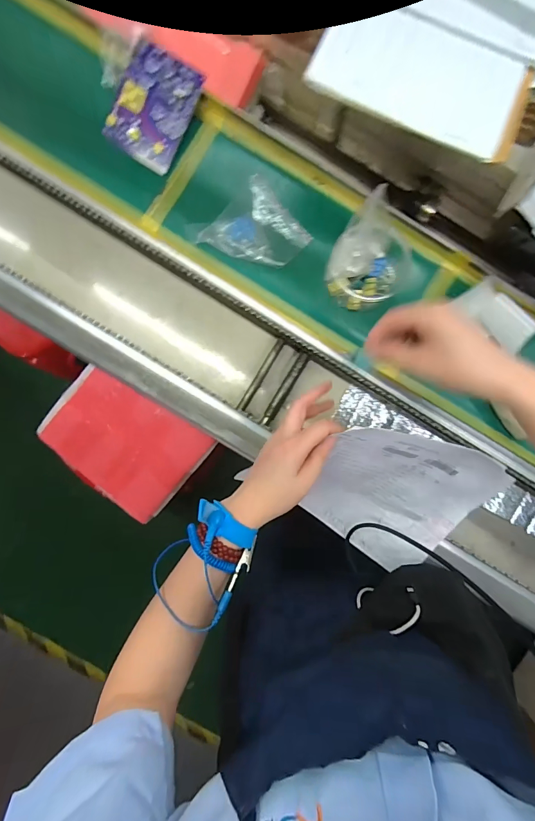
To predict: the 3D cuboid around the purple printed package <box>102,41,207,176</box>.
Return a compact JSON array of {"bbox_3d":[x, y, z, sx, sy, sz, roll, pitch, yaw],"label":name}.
[{"bbox_3d":[-0.150,-0.394,0.480,0.098,0.007,0.124,31,107,-3],"label":"purple printed package"}]

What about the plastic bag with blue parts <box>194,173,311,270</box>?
[{"bbox_3d":[-0.017,-0.233,0.483,0.109,0.035,0.108,44,91,-1],"label":"plastic bag with blue parts"}]

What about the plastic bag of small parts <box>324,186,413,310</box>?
[{"bbox_3d":[0.131,-0.184,0.451,0.095,0.103,0.104,35,92,-1],"label":"plastic bag of small parts"}]

